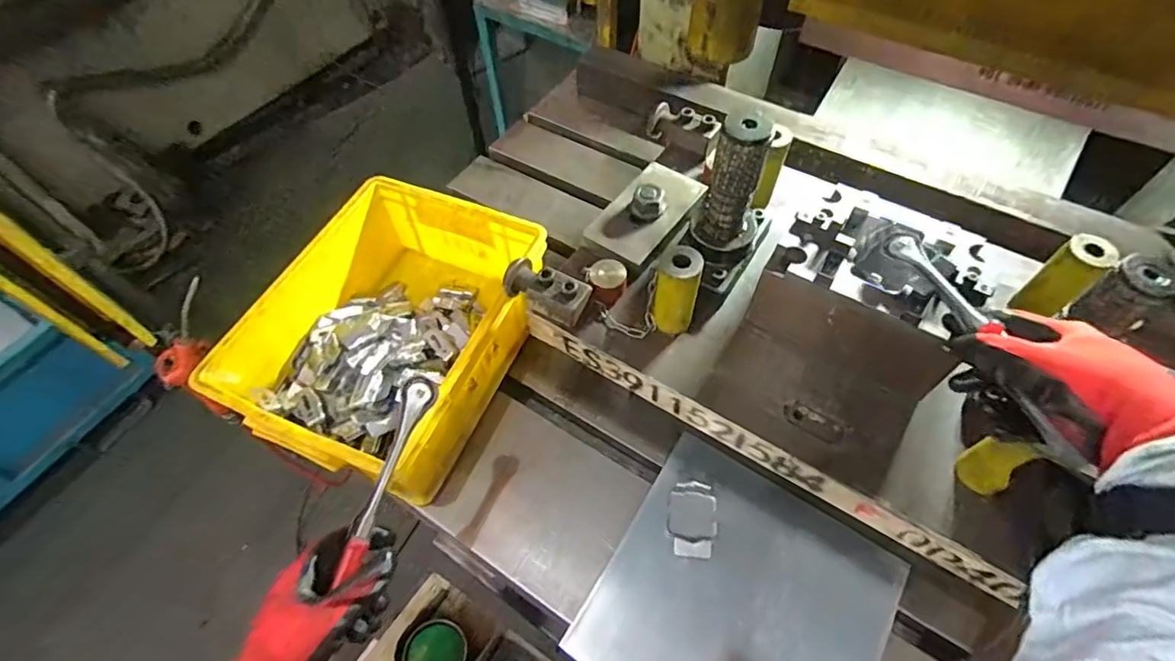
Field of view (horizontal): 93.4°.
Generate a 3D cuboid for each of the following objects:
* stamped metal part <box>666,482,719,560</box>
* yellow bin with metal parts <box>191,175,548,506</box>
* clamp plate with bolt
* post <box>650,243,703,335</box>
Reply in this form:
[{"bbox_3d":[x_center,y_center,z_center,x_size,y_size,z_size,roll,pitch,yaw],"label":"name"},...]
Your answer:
[{"bbox_3d":[0.112,0.202,0.592,0.052,0.007,0.076,11,58,9],"label":"stamped metal part"},{"bbox_3d":[-0.229,0.005,0.670,0.259,0.144,0.338,20,60,14],"label":"yellow bin with metal parts"},{"bbox_3d":[0.071,-0.141,0.638,0.086,0.038,0.166,31,63,20],"label":"clamp plate with bolt"},{"bbox_3d":[0.087,-0.035,0.545,0.041,0.098,0.043,-1,57,1],"label":"post"}]

